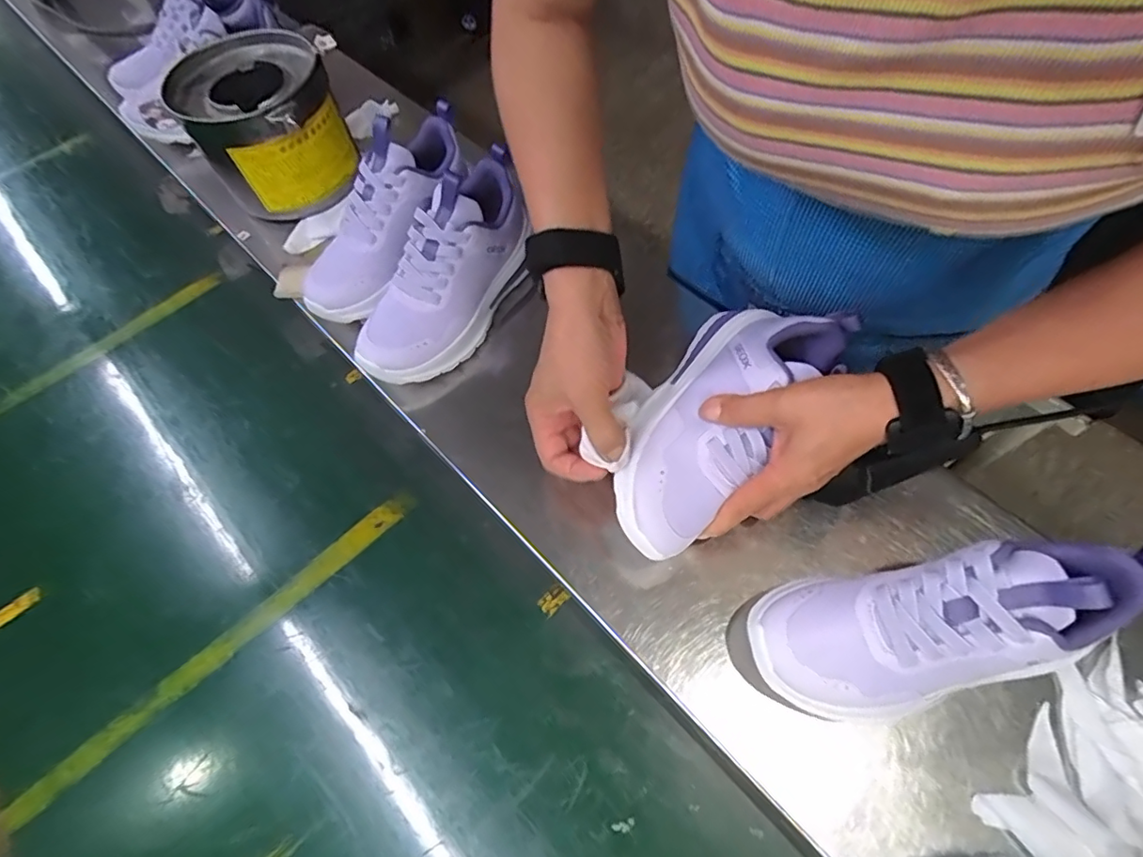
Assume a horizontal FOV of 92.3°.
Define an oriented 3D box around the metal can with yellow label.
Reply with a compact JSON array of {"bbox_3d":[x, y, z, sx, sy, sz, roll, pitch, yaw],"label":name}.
[{"bbox_3d":[-0.302,-0.303,0.551,0.136,0.103,0.156,-29,64,-10],"label":"metal can with yellow label"}]

